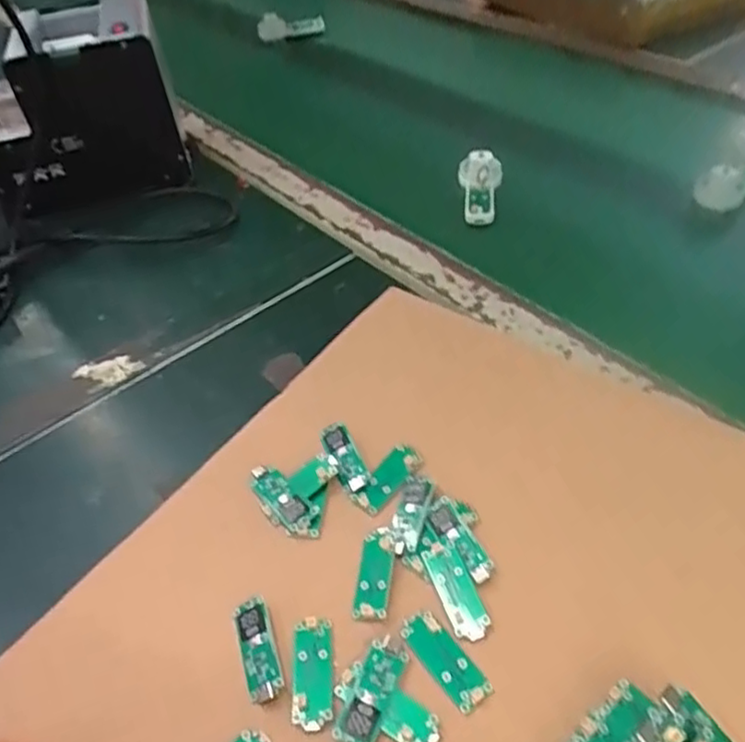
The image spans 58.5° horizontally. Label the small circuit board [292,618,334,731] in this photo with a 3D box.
[{"bbox_3d":[-0.029,0.145,0.321,0.018,0.004,0.051,-6,45,1],"label":"small circuit board"}]

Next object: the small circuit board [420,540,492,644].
[{"bbox_3d":[0.043,0.111,0.342,0.018,0.004,0.052,-17,46,-10],"label":"small circuit board"}]

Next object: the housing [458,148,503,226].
[{"bbox_3d":[0.097,-0.169,0.609,0.039,0.032,0.082,4,47,10],"label":"housing"}]

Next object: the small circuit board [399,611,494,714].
[{"bbox_3d":[0.035,0.139,0.321,0.019,0.004,0.049,-31,50,-22],"label":"small circuit board"}]

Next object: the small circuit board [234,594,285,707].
[{"bbox_3d":[-0.057,0.138,0.330,0.018,0.004,0.049,-16,46,-9],"label":"small circuit board"}]

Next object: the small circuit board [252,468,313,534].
[{"bbox_3d":[-0.053,0.074,0.387,0.017,0.006,0.048,-32,50,-23],"label":"small circuit board"}]

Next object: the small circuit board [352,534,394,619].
[{"bbox_3d":[0.001,0.107,0.351,0.017,0.004,0.046,2,46,9],"label":"small circuit board"}]

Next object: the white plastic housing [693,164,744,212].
[{"bbox_3d":[0.328,-0.173,0.593,0.084,0.036,0.032,-30,51,-20],"label":"white plastic housing"}]

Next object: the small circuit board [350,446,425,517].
[{"bbox_3d":[0.010,0.064,0.393,0.019,0.005,0.048,31,56,31],"label":"small circuit board"}]

